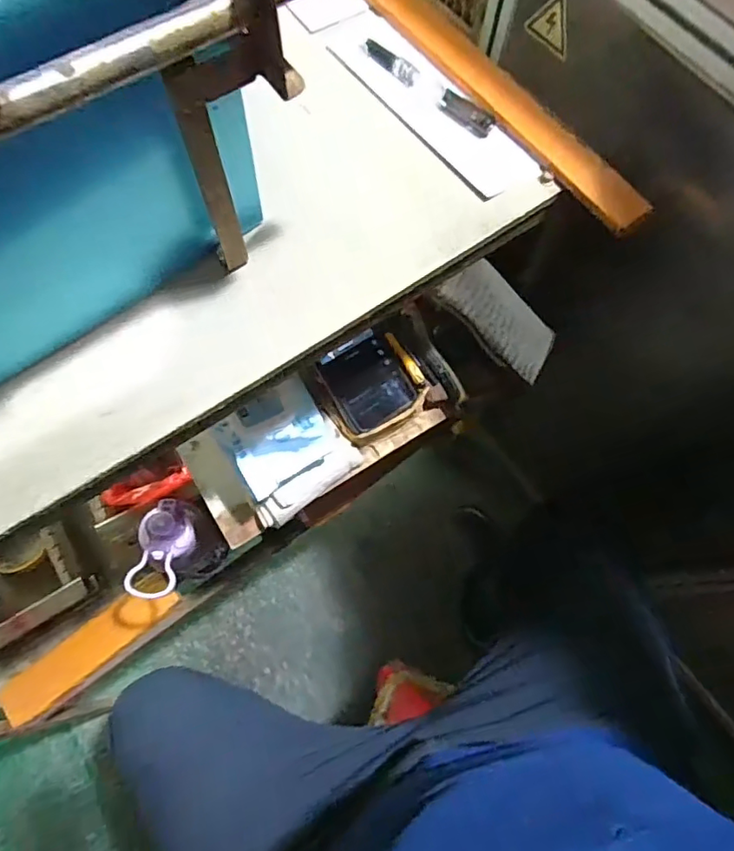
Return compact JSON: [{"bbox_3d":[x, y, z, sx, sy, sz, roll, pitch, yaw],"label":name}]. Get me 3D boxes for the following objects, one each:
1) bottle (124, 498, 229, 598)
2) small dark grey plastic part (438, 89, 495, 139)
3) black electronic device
[{"bbox_3d":[-0.244,0.171,0.724,0.065,0.186,0.115,-1,70,-1],"label":"bottle"},{"bbox_3d":[0.077,-0.246,0.429,0.049,0.011,0.015,43,75,13],"label":"small dark grey plastic part"},{"bbox_3d":[0.001,-0.048,0.581,0.081,0.025,0.090,-32,87,-13],"label":"black electronic device"}]

